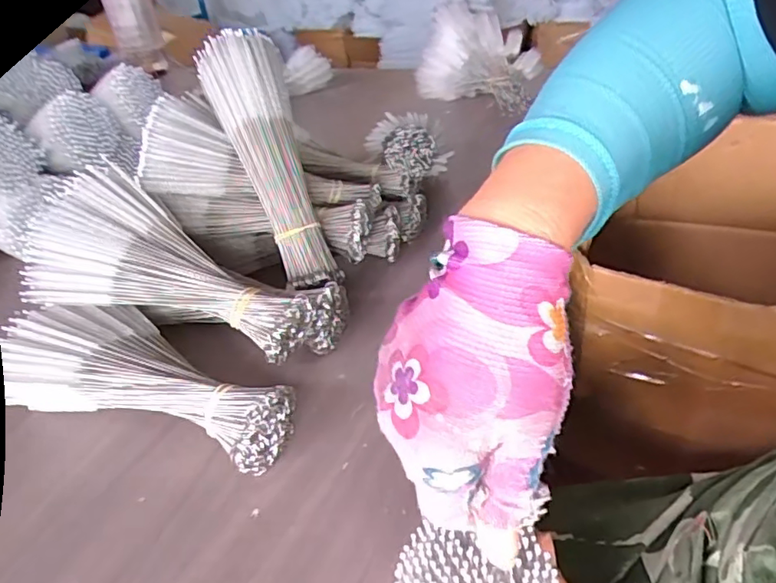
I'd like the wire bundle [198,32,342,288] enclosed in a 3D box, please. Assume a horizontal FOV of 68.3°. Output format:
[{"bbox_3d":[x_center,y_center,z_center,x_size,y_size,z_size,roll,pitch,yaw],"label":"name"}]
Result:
[{"bbox_3d":[-0.096,-0.108,0.480,0.055,0.210,0.050,-21,4,-22],"label":"wire bundle"}]

